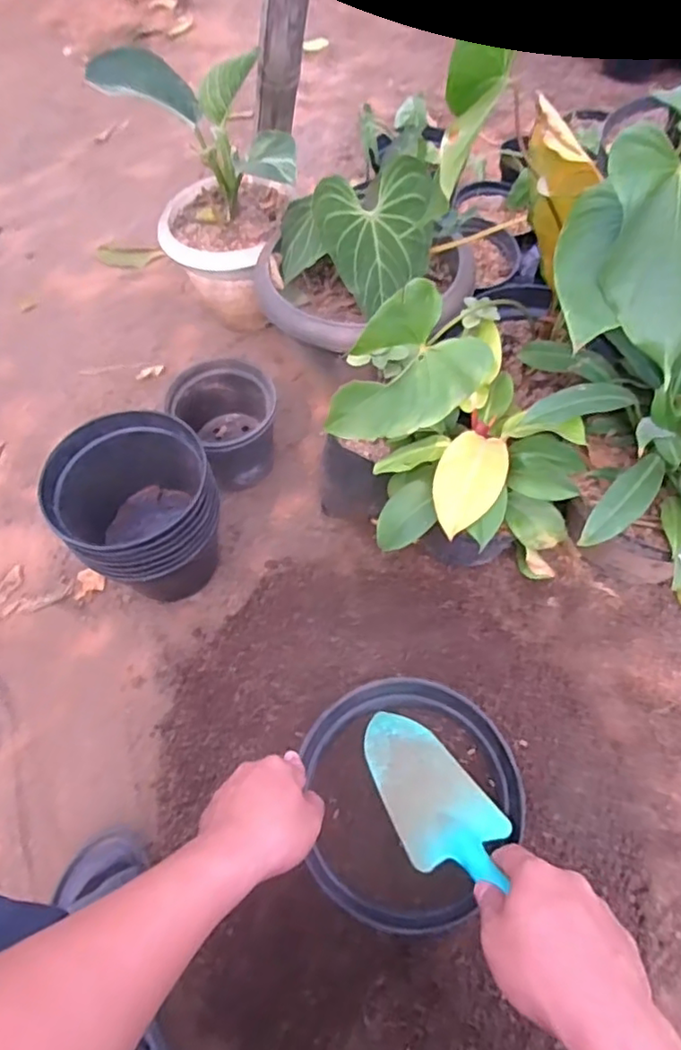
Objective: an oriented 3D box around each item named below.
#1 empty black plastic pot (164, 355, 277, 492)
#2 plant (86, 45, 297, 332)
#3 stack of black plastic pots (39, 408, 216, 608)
[{"bbox_3d":[-0.150,-0.136,0.844,0.124,0.144,0.123,0,60,0],"label":"empty black plastic pot"},{"bbox_3d":[-0.179,-0.458,0.895,0.227,0.362,0.187,-4,60,-2],"label":"plant"},{"bbox_3d":[-0.228,-0.002,0.736,0.170,0.192,0.168,-24,63,-13],"label":"stack of black plastic pots"}]

